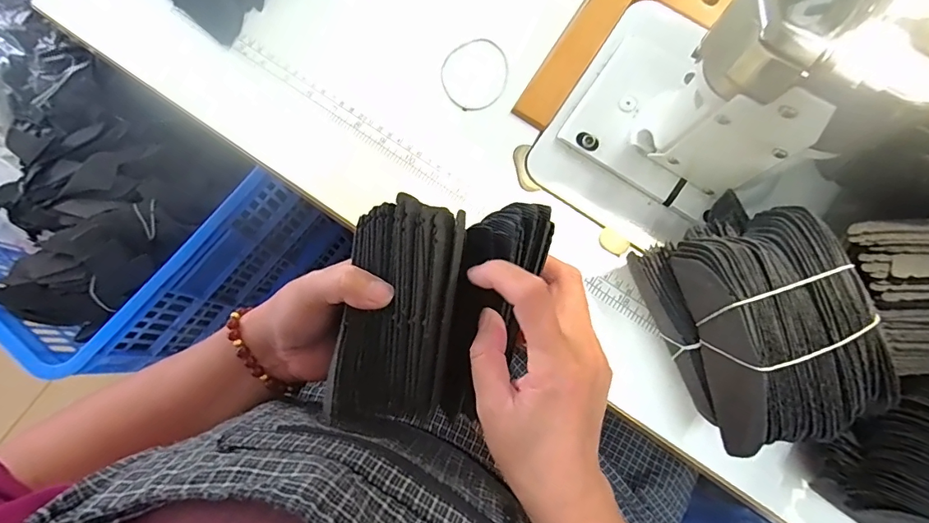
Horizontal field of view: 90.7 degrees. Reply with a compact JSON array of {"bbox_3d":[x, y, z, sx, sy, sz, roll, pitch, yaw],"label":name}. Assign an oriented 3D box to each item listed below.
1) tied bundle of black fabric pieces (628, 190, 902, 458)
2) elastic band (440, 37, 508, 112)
[{"bbox_3d":[0.178,0.038,0.295,0.096,0.104,0.150,-25,79,-6],"label":"tied bundle of black fabric pieces"},{"bbox_3d":[0.010,-0.159,0.387,0.061,0.004,0.061,0,77,0],"label":"elastic band"}]

